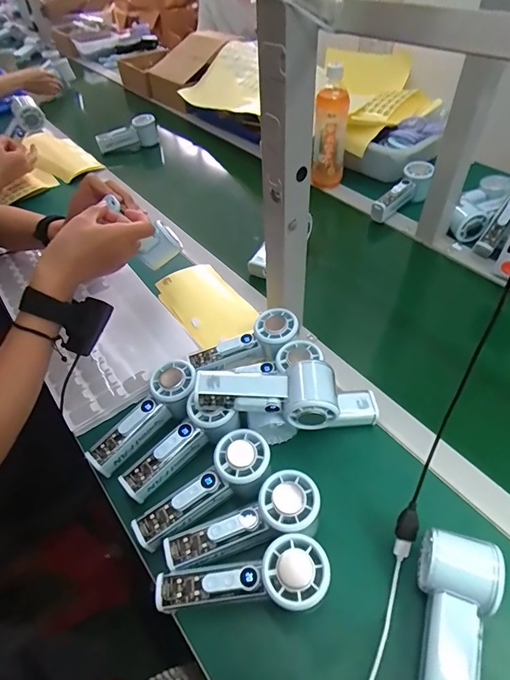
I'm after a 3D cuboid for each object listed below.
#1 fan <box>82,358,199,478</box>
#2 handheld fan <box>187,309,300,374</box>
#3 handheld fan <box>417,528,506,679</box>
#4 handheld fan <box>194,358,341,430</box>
[{"bbox_3d":[-0.125,0.087,0.476,0.056,0.044,0.152,34,74,29],"label":"fan"},{"bbox_3d":[-0.010,0.011,0.530,0.143,0.034,0.054,-25,49,5],"label":"handheld fan"},{"bbox_3d":[0.156,0.235,0.342,0.063,0.054,0.142,19,52,19],"label":"handheld fan"},{"bbox_3d":[0.014,0.054,0.441,0.145,0.044,0.052,1,48,4],"label":"handheld fan"}]

